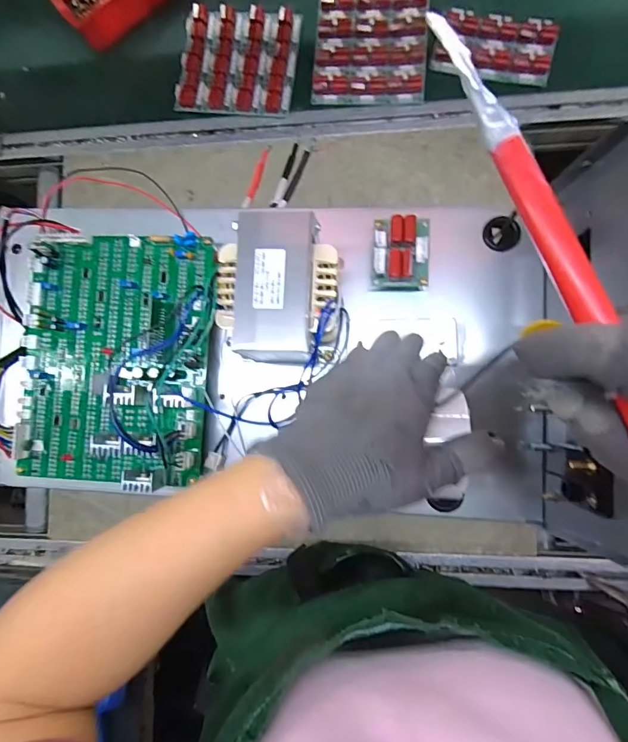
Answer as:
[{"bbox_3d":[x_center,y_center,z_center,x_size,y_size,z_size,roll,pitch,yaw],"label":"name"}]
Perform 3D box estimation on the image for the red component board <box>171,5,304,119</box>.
[{"bbox_3d":[-0.118,-0.480,0.661,0.181,0.021,0.160,7,87,7],"label":"red component board"}]

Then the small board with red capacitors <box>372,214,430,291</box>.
[{"bbox_3d":[0.070,-0.095,0.341,0.044,0.021,0.057,3,86,6],"label":"small board with red capacitors"}]

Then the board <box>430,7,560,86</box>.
[{"bbox_3d":[0.263,-0.470,0.617,0.161,0.032,0.091,18,88,7],"label":"board"}]

